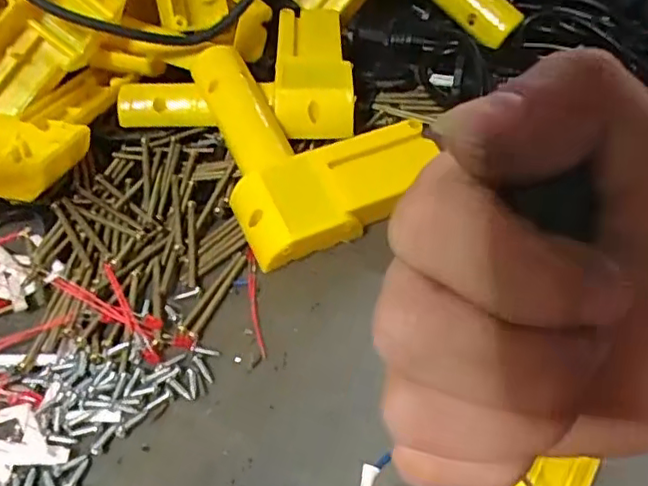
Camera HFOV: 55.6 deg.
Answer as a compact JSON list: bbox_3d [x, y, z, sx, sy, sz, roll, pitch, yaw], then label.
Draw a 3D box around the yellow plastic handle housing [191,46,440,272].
[{"bbox_3d":[-0.007,-0.060,0.352,0.107,0.051,0.136,-17,49,-14],"label":"yellow plastic handle housing"}]

